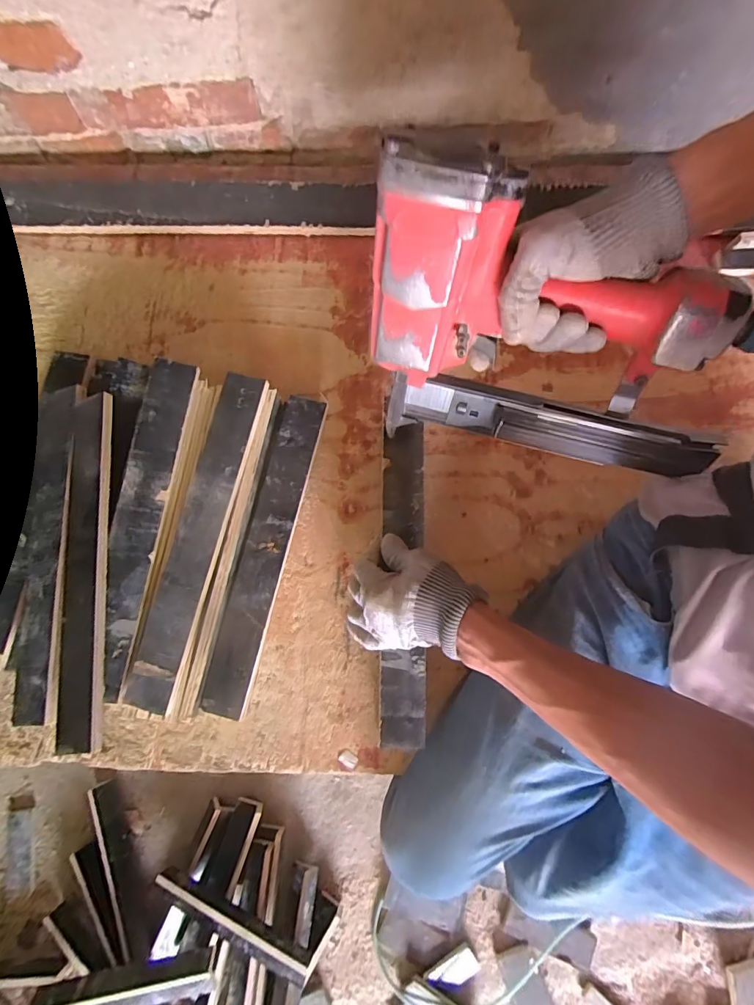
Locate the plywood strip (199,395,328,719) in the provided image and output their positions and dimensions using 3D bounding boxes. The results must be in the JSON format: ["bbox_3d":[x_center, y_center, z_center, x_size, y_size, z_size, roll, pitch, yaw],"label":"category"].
[{"bbox_3d":[-0.128,0.053,0.505,0.053,0.017,0.364,15,82,-7],"label":"plywood strip"}]

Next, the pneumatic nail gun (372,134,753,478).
[{"bbox_3d":[0.166,-0.134,0.354,0.337,0.225,0.090,7,56,1],"label":"pneumatic nail gun"}]

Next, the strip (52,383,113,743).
[{"bbox_3d":[-0.304,0.056,0.456,0.046,0.012,0.364,-7,76,0],"label":"strip"}]

